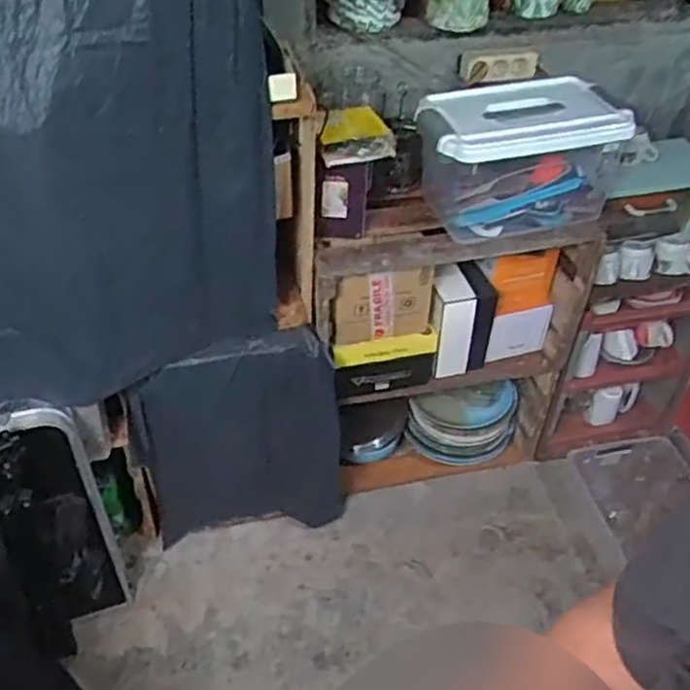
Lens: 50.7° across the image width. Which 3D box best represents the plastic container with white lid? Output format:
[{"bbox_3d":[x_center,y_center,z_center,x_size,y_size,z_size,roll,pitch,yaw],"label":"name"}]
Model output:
[{"bbox_3d":[0.335,-0.368,1.439,0.364,0.224,0.204,-12,44,-14],"label":"plastic container with white lid"}]

